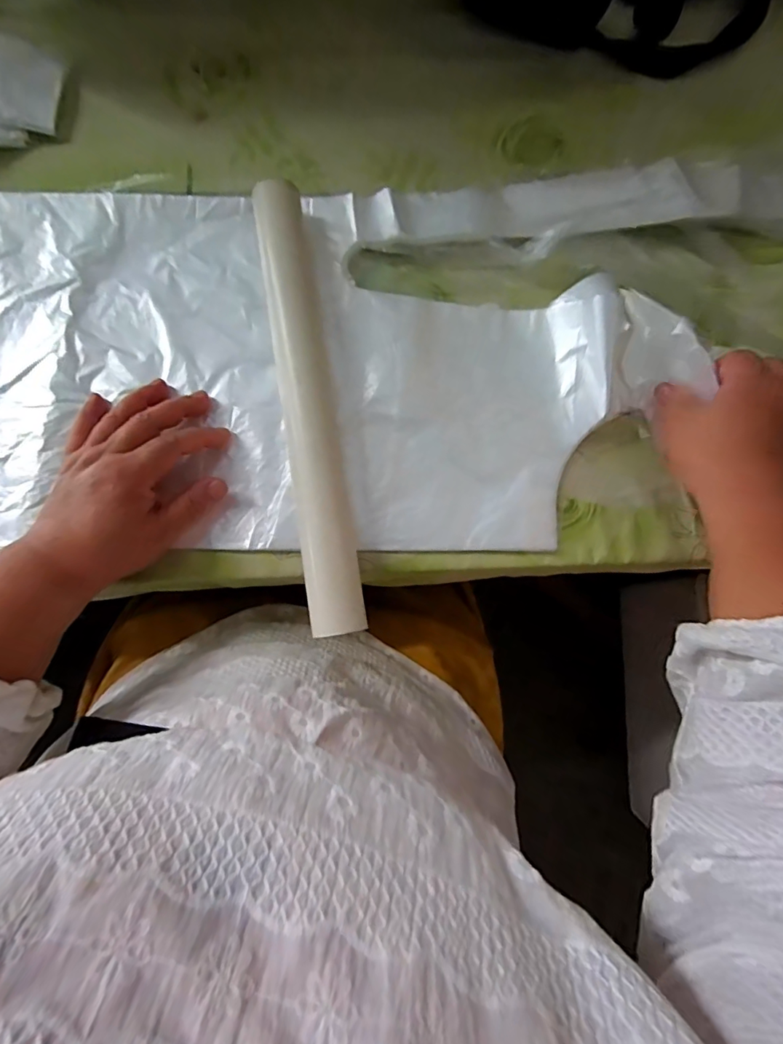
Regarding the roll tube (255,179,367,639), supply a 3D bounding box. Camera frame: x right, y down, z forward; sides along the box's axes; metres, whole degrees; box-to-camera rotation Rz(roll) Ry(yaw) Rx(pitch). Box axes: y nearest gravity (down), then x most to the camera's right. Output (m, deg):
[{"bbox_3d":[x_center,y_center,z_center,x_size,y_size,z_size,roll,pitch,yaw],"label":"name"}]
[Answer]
[{"bbox_3d":[-0.066,-0.096,0.382,0.041,0.035,0.360,-9,80,-1],"label":"roll tube"}]

